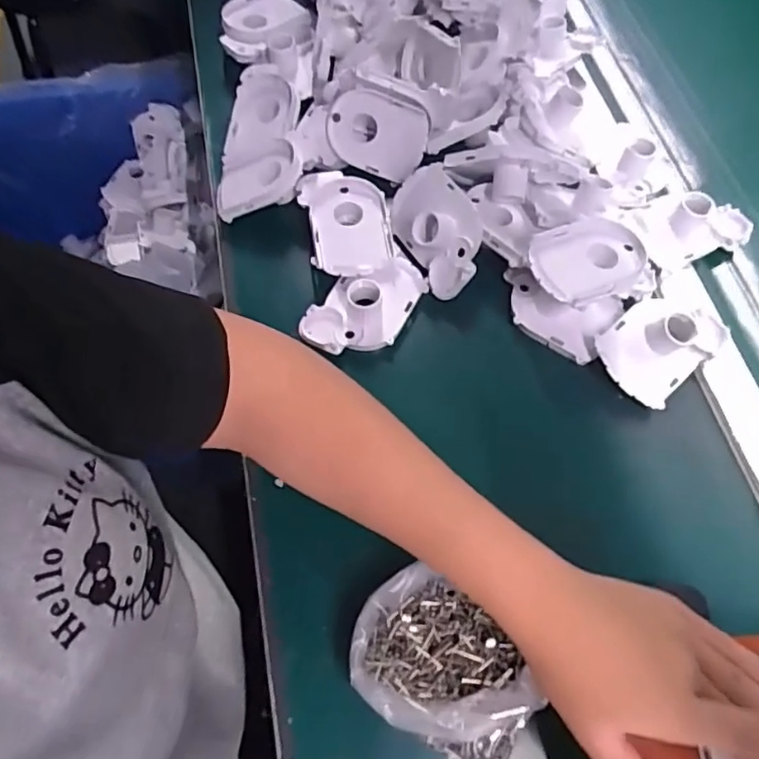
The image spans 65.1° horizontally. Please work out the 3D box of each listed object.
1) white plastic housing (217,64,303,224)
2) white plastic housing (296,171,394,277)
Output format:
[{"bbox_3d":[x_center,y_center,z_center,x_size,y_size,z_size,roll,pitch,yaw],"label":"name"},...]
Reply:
[{"bbox_3d":[-0.108,-0.212,0.530,0.073,0.037,0.155,-5,64,-3],"label":"white plastic housing"},{"bbox_3d":[-0.027,-0.131,0.496,0.068,0.024,0.098,-12,65,-6],"label":"white plastic housing"}]

